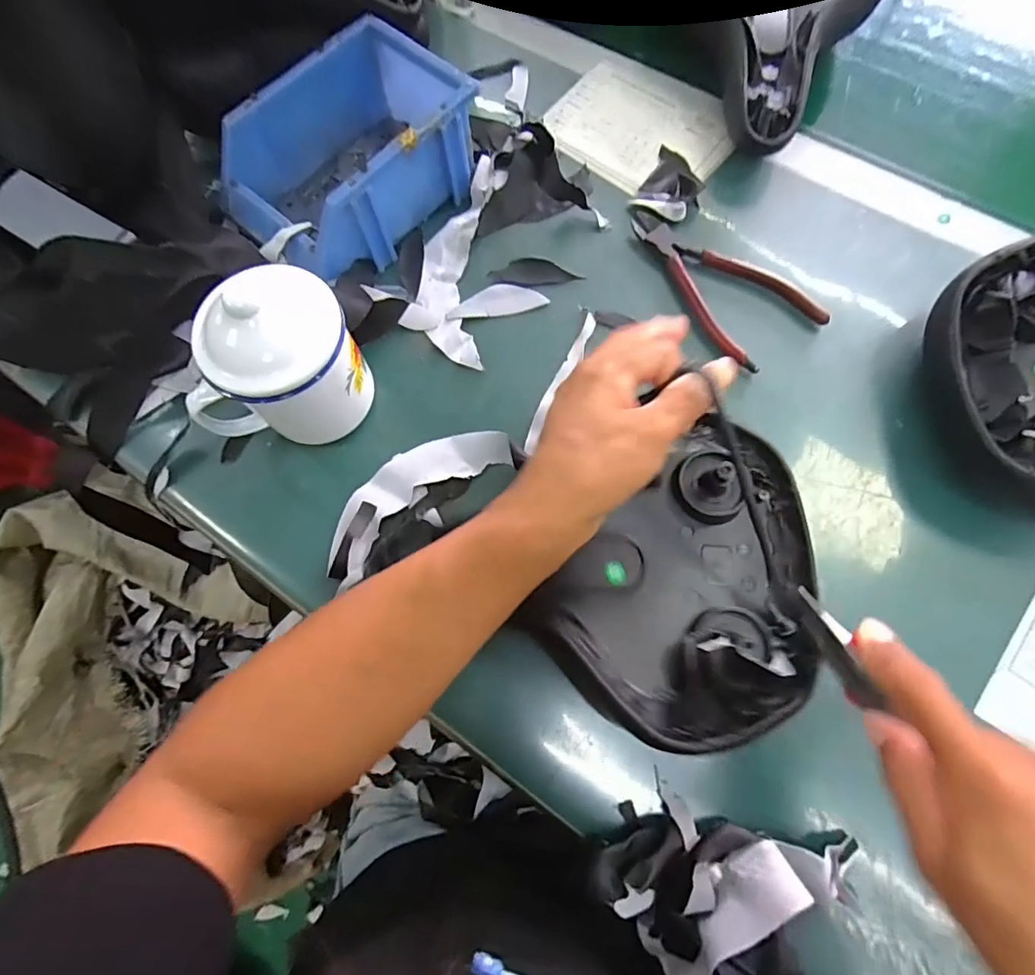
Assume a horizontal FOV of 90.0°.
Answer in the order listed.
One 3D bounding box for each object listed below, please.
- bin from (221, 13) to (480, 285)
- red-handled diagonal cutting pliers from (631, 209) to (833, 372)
[{"bbox_3d":[-0.127,-0.247,0.392,0.124,0.071,0.169,43,80,13],"label":"bin"},{"bbox_3d":[0.147,-0.160,0.389,0.080,0.011,0.156,-36,75,-8],"label":"red-handled diagonal cutting pliers"}]

